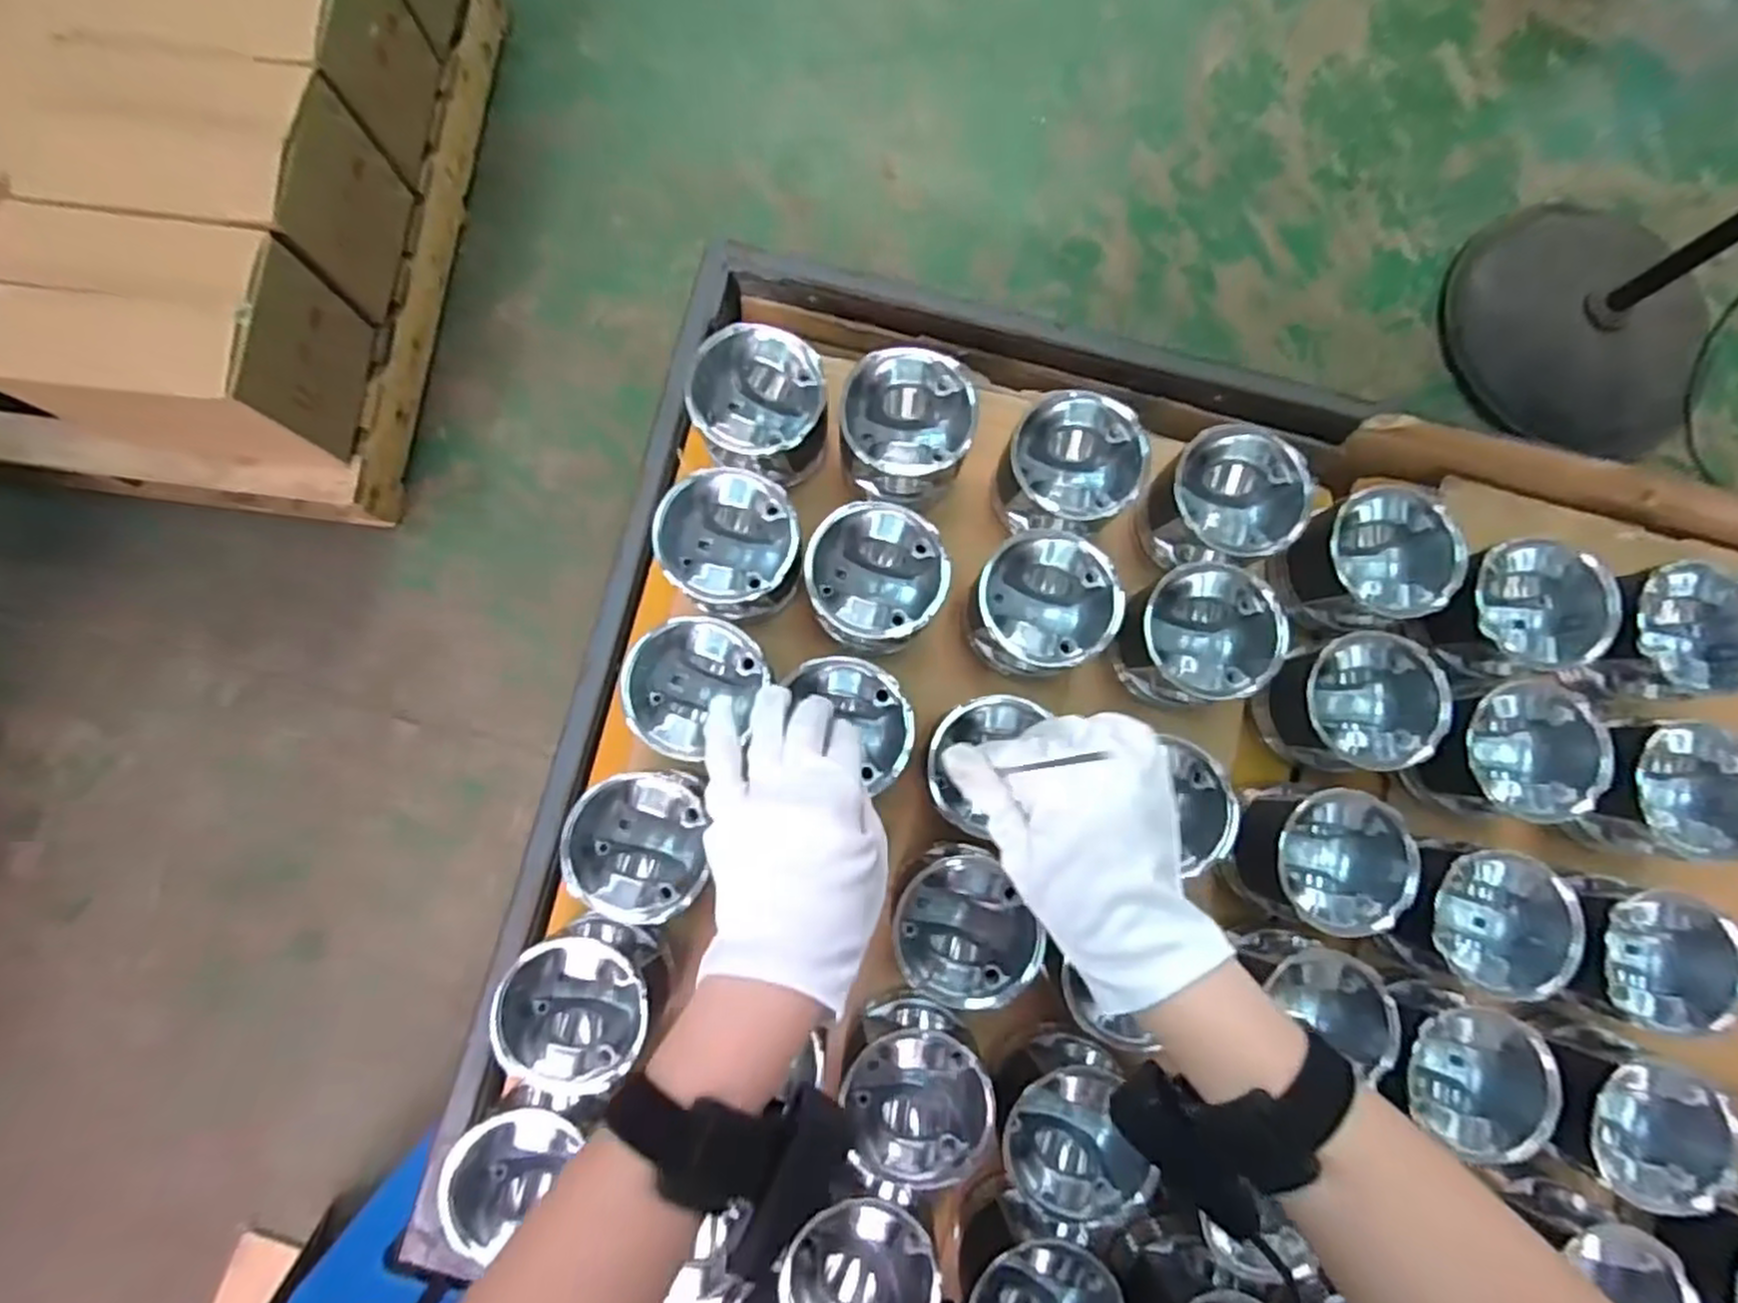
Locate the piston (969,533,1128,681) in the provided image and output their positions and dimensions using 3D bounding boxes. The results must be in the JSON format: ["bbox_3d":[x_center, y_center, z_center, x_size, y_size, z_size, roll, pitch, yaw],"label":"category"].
[{"bbox_3d":[0.120,-0.029,0.547,0.093,0.084,0.099,0,83,0],"label":"piston"}]

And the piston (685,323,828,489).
[{"bbox_3d":[-0.076,-0.176,0.557,0.099,0.069,0.098,0,83,0],"label":"piston"}]

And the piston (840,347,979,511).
[{"bbox_3d":[0.028,-0.160,0.563,0.099,0.075,0.097,0,83,0],"label":"piston"}]

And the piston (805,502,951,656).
[{"bbox_3d":[0.006,-0.050,0.544,0.099,0.079,0.092,0,83,0],"label":"piston"}]

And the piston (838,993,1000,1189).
[{"bbox_3d":[0.030,0.282,0.500,0.094,0.065,0.095,0,83,0],"label":"piston"}]

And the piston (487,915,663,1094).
[{"bbox_3d":[-0.184,0.227,0.498,0.093,0.066,0.093,0,83,0],"label":"piston"}]

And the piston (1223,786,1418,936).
[{"bbox_3d":[0.304,0.140,0.529,0.104,0.076,0.091,5,83,0],"label":"piston"}]

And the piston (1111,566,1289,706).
[{"bbox_3d":[0.225,-0.011,0.542,0.106,0.073,0.097,-6,83,-1],"label":"piston"}]

